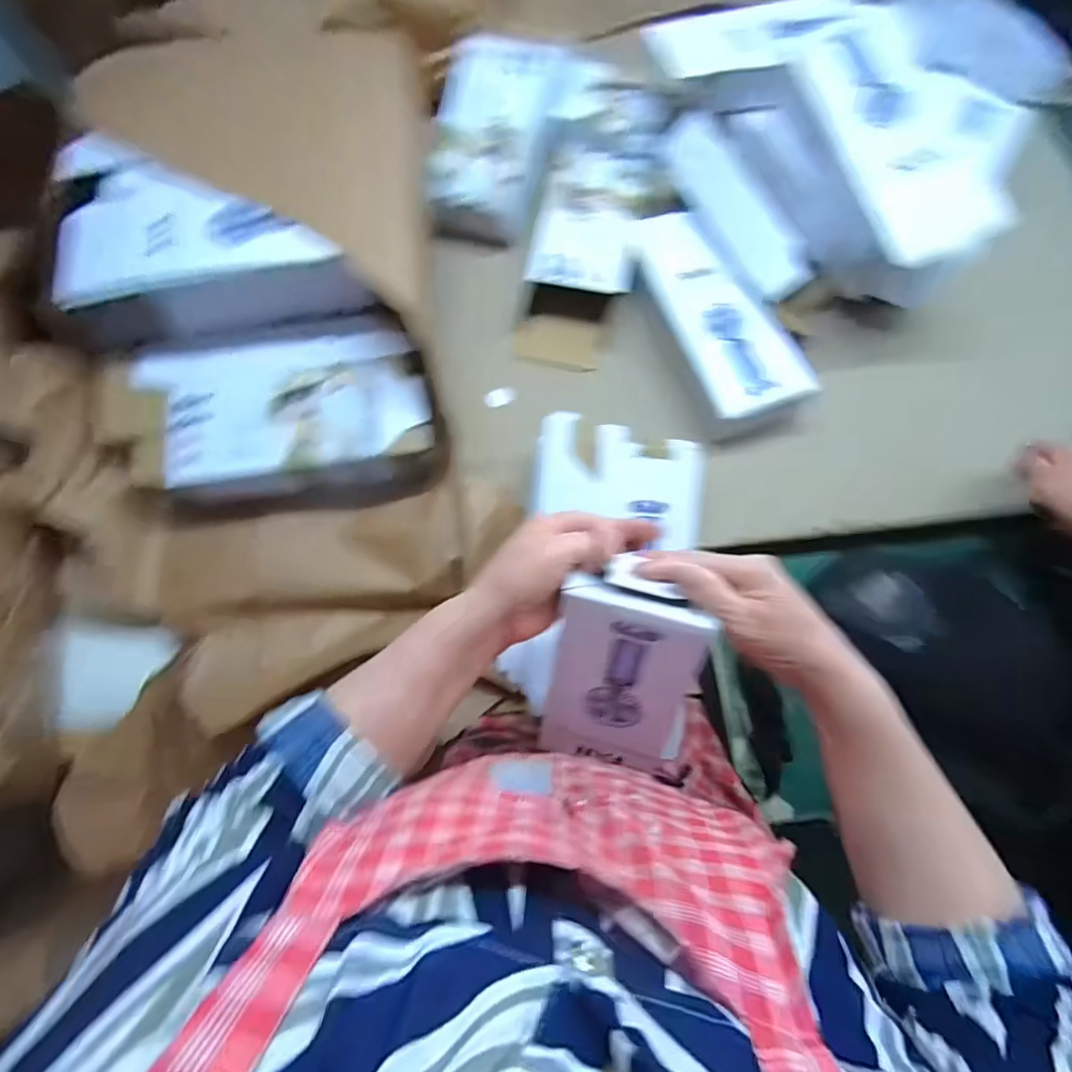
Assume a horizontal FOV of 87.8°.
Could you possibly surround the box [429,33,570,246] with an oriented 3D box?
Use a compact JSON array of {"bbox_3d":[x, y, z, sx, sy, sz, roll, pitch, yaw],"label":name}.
[{"bbox_3d":[-0.046,-0.461,0.649,0.123,0.078,0.220,13,92,1],"label":"box"}]

